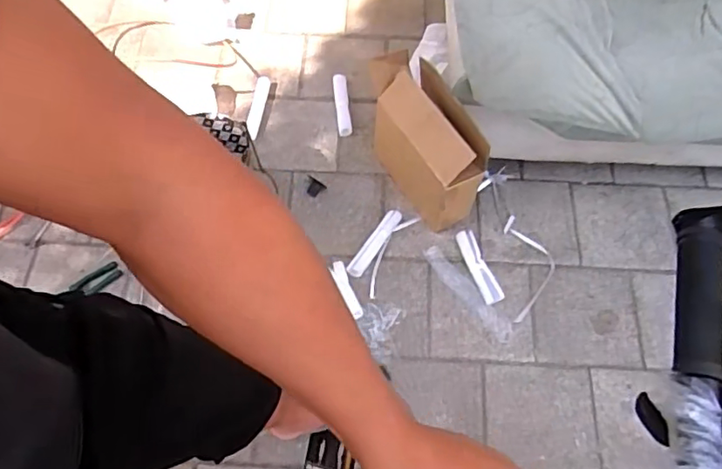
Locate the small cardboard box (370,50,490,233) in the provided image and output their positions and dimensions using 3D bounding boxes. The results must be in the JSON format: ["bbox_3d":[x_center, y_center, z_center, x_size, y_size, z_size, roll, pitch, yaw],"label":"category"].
[{"bbox_3d":[0.160,-0.225,1.390,0.140,0.287,0.379,-33,68,-15],"label":"small cardboard box"}]

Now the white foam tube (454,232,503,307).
[{"bbox_3d":[0.295,0.078,1.401,0.052,0.024,0.197,-19,65,-9],"label":"white foam tube"}]

